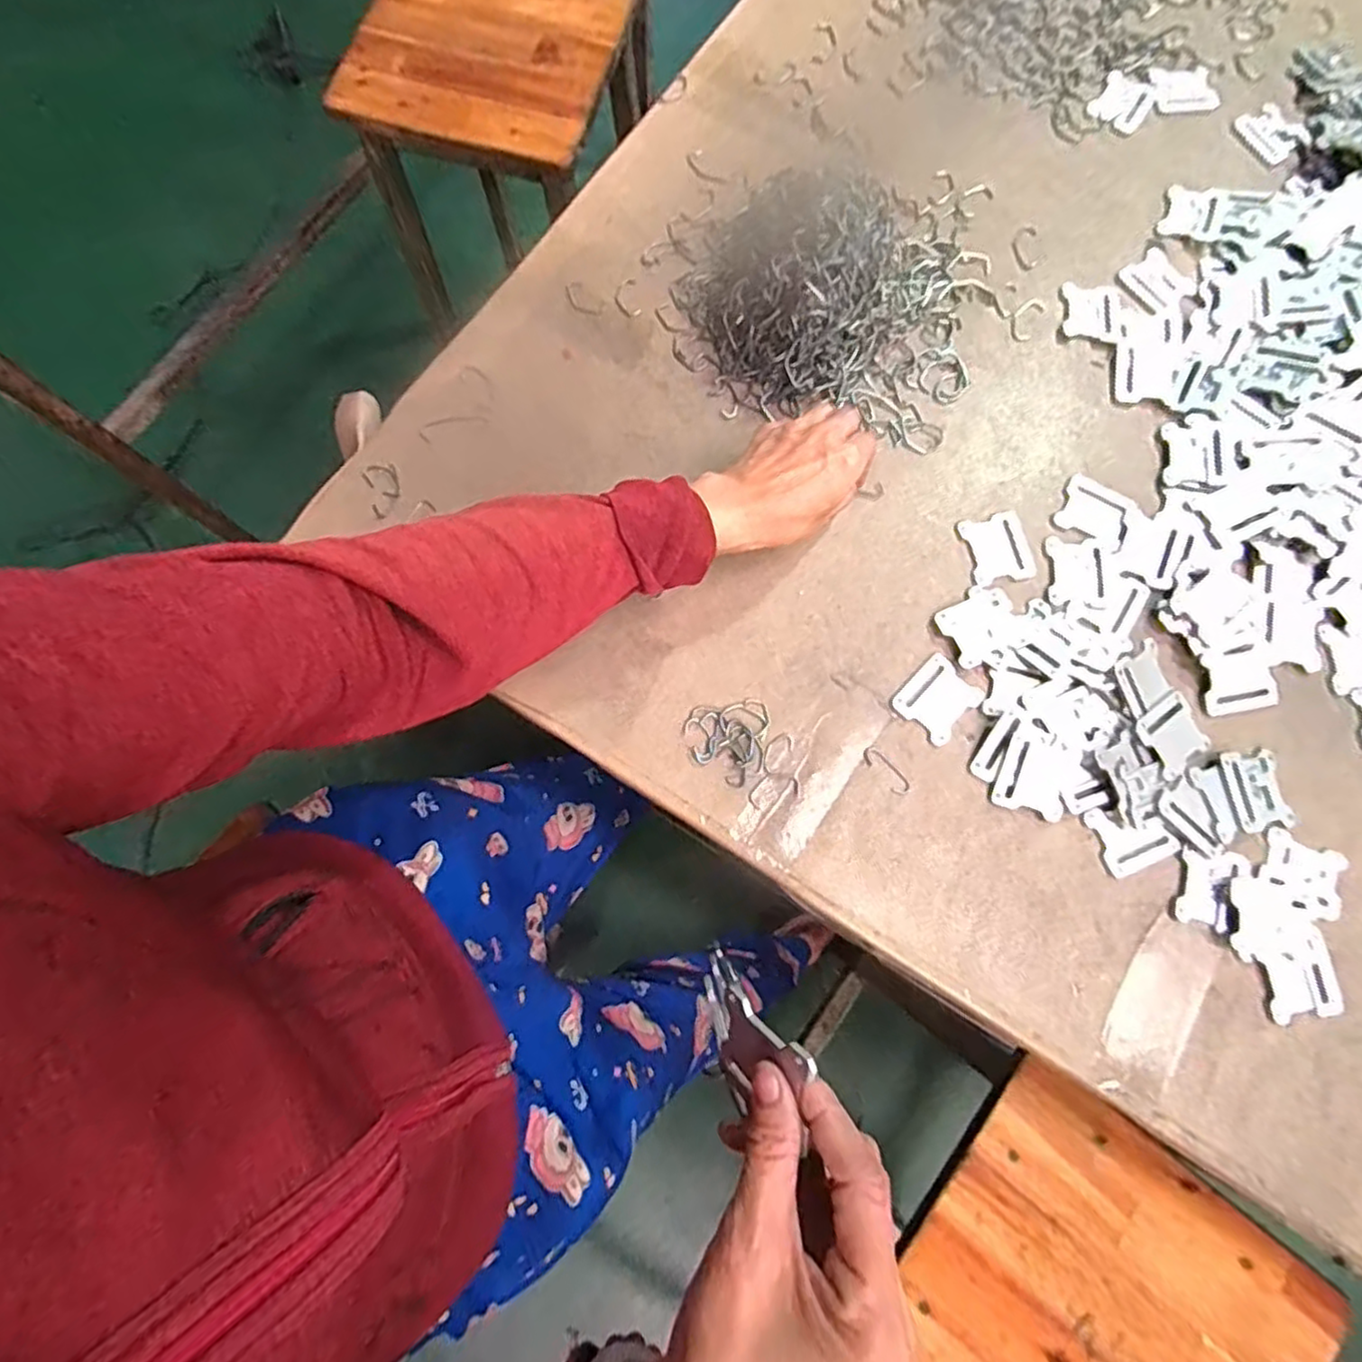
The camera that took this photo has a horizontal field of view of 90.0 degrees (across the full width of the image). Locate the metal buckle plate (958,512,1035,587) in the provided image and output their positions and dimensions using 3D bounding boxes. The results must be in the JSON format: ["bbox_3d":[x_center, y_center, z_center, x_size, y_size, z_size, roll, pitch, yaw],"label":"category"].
[{"bbox_3d":[0.225,-0.094,0.483,0.045,0.004,0.051,-12,77,-4],"label":"metal buckle plate"}]

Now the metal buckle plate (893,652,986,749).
[{"bbox_3d":[0.171,0.012,0.453,0.044,0.004,0.049,44,80,9],"label":"metal buckle plate"}]

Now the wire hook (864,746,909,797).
[{"bbox_3d":[0.136,0.059,0.447,0.013,0.004,0.038,-38,80,-9],"label":"wire hook"}]

